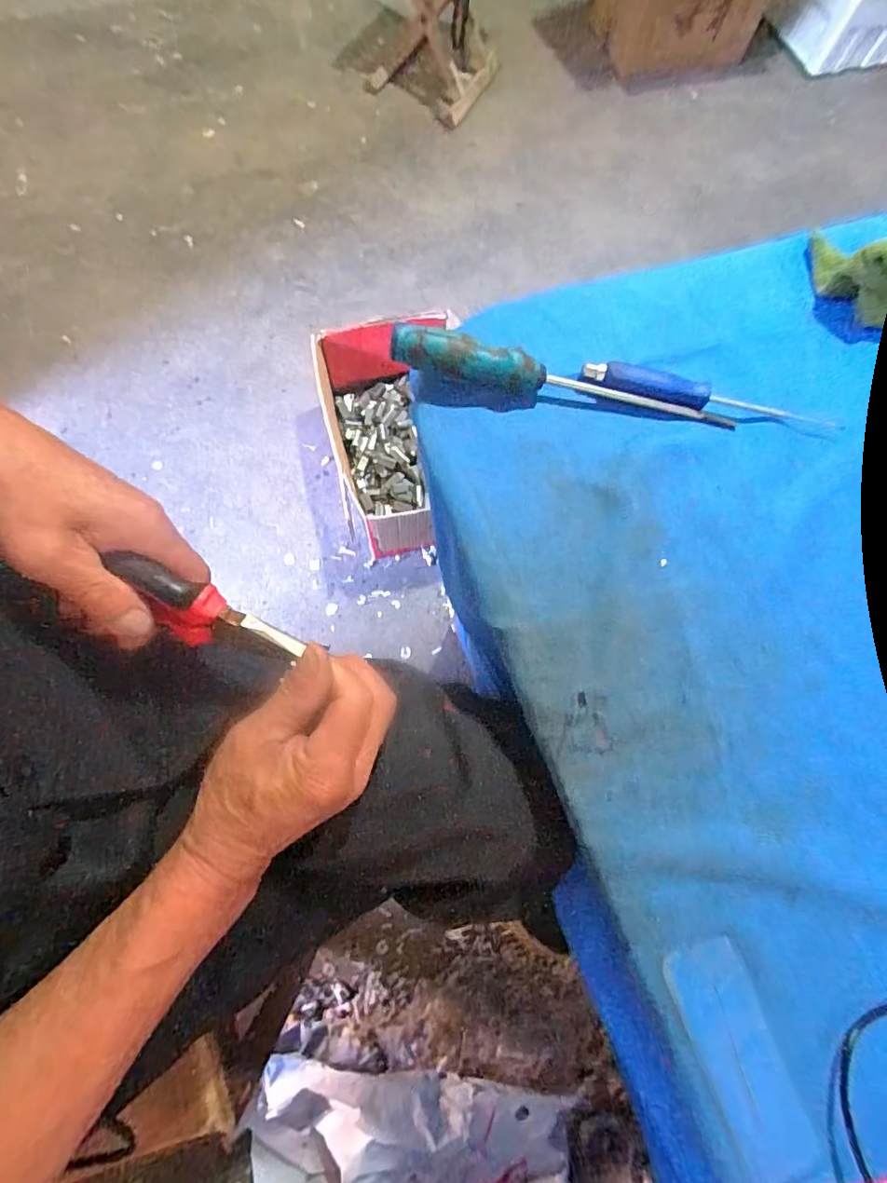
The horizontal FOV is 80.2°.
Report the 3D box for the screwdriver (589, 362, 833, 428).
[{"bbox_3d":[0.192,-0.142,0.382,0.183,0.013,0.022,14,73,0],"label":"screwdriver"}]

